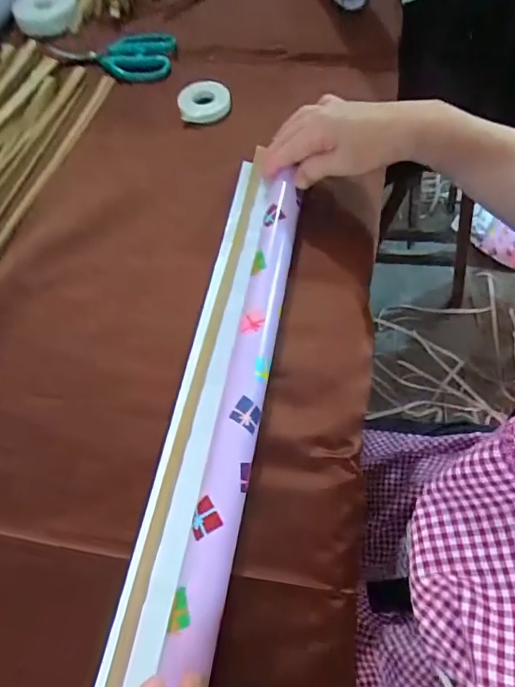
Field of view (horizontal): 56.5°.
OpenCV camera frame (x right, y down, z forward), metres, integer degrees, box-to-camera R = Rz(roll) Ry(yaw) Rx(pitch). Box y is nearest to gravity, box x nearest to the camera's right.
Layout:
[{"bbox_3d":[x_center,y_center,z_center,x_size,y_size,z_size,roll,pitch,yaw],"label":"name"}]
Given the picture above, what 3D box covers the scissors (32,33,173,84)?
[{"bbox_3d":[-0.184,-0.374,0.605,0.186,0.019,0.083,20,65,14],"label":"scissors"}]

